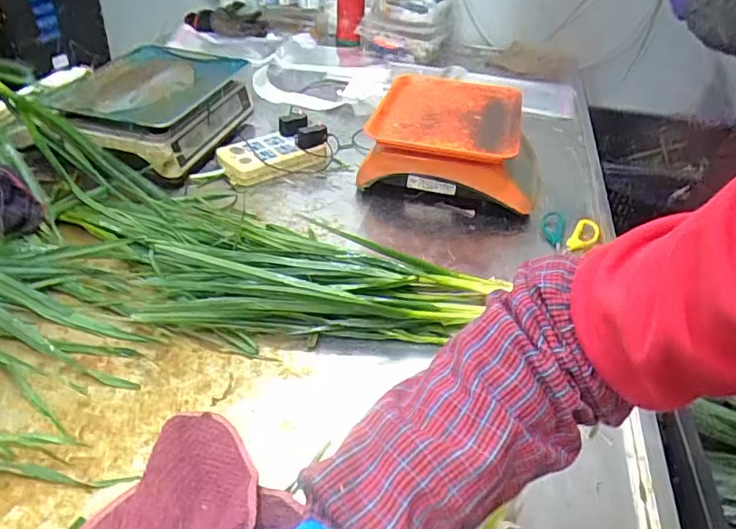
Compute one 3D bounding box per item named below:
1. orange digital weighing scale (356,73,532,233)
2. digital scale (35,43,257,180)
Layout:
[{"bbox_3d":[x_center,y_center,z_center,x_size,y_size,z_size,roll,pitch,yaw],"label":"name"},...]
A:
[{"bbox_3d":[0.155,-0.214,0.921,0.251,0.132,0.293,14,39,12],"label":"orange digital weighing scale"},{"bbox_3d":[-0.370,-0.286,0.951,0.267,0.097,0.323,11,39,7],"label":"digital scale"}]

